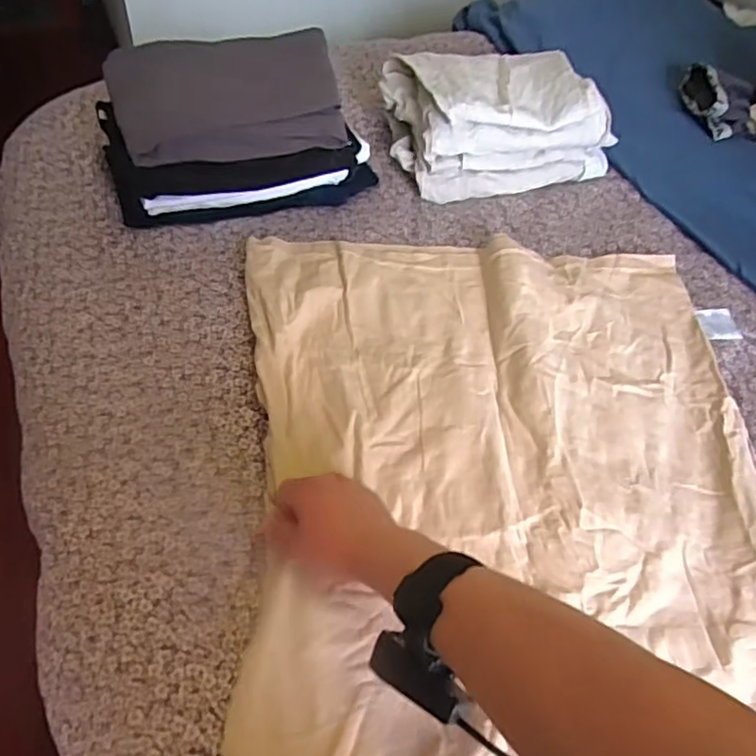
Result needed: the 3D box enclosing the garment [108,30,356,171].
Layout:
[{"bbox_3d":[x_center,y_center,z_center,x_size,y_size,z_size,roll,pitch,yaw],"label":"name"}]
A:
[{"bbox_3d":[-0.175,-0.335,0.732,0.251,0.046,0.197,-15,57,-18],"label":"garment"}]

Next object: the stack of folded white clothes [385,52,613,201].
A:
[{"bbox_3d":[0.165,-0.367,0.862,0.285,0.118,0.204,-8,55,-13],"label":"stack of folded white clothes"}]

